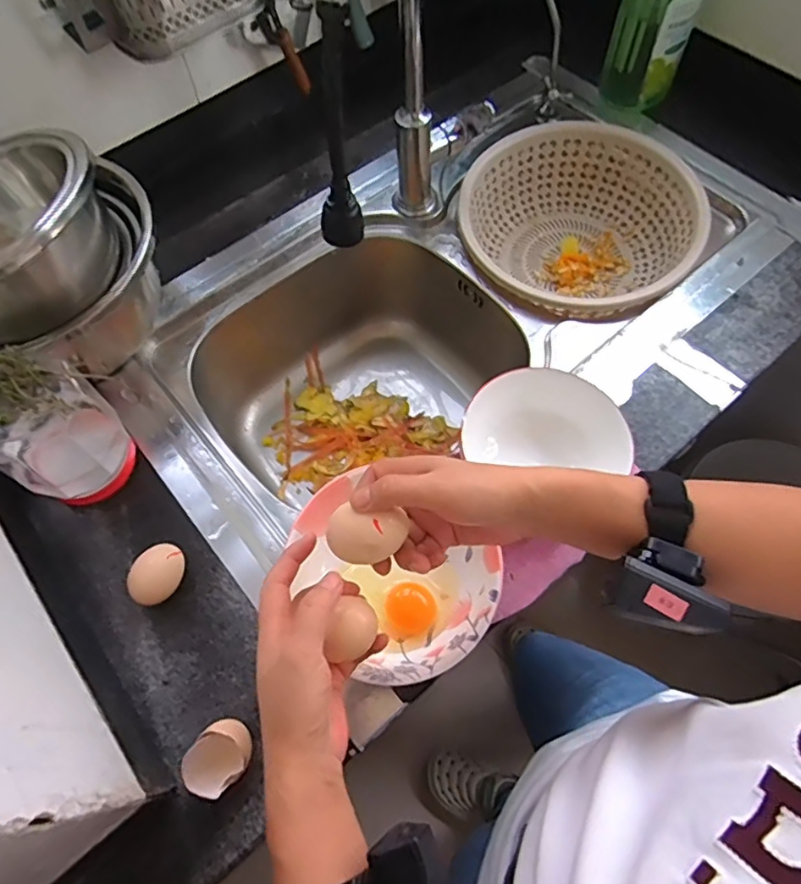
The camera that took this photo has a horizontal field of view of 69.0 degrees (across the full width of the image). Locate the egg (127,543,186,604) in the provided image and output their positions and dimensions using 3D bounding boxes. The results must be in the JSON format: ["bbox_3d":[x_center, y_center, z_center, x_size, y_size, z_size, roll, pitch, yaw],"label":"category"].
[{"bbox_3d":[-0.214,0.118,0.517,0.038,0.035,0.051,8,64,5],"label":"egg"}]

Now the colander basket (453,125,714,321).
[{"bbox_3d":[0.225,-0.269,0.769,0.303,0.108,0.291,0,64,1],"label":"colander basket"}]

